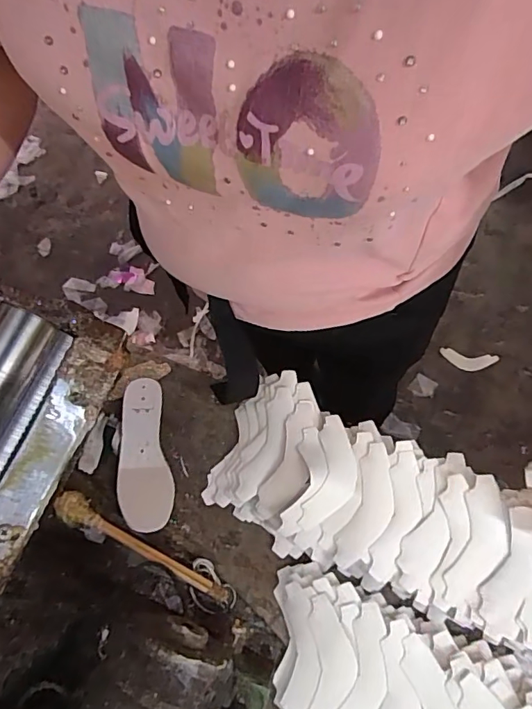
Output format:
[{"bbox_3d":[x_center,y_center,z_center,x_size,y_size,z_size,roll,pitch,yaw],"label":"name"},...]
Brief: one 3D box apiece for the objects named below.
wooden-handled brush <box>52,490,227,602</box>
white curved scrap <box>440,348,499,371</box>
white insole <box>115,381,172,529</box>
[{"bbox_3d":[-0.123,0.186,0.470,0.188,0.029,0.025,27,76,14],"label":"wooden-handled brush"},{"bbox_3d":[0.504,0.015,1.221,0.135,0.009,0.048,8,82,7],"label":"white curved scrap"},{"bbox_3d":[-0.129,0.100,0.506,0.052,0.024,0.154,-12,70,2],"label":"white insole"}]

